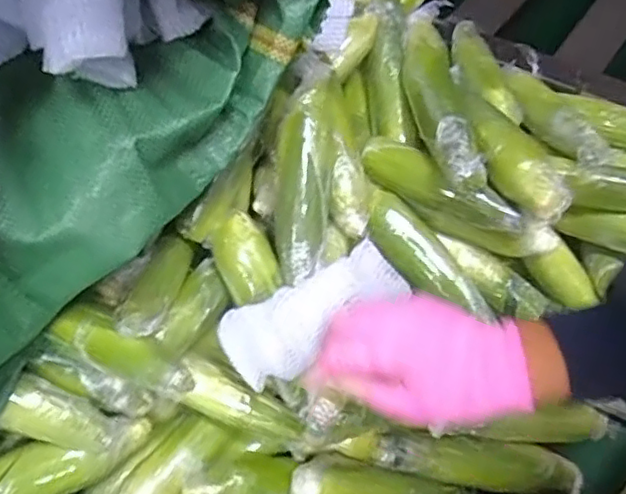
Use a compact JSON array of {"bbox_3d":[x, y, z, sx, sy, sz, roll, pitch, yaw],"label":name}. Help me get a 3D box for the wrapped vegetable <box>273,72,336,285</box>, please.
[{"bbox_3d":[-0.011,-0.071,0.622,0.053,0.043,0.207,5,85,9],"label":"wrapped vegetable"}]

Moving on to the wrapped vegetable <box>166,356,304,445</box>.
[{"bbox_3d":[-0.074,0.156,0.623,0.142,0.039,0.050,27,58,0],"label":"wrapped vegetable"}]

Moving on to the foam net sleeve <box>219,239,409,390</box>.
[{"bbox_3d":[0.004,0.065,0.602,0.184,0.032,0.077,-28,84,-16],"label":"foam net sleeve"}]

